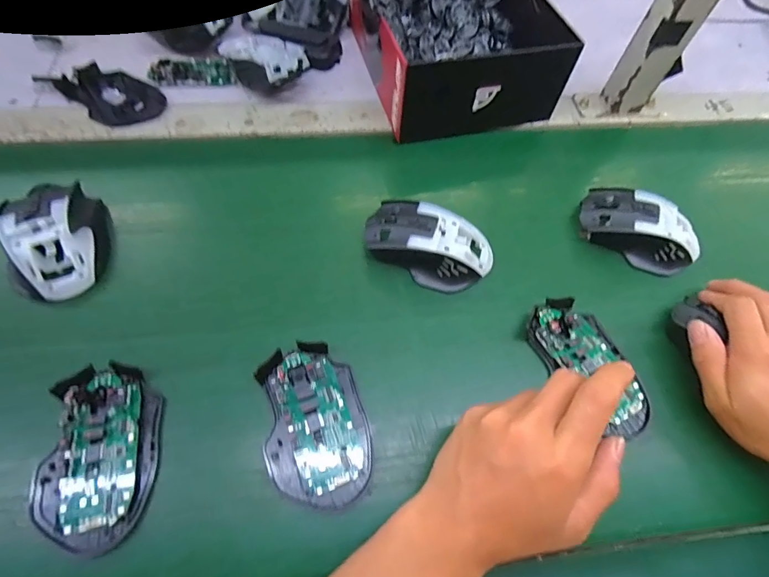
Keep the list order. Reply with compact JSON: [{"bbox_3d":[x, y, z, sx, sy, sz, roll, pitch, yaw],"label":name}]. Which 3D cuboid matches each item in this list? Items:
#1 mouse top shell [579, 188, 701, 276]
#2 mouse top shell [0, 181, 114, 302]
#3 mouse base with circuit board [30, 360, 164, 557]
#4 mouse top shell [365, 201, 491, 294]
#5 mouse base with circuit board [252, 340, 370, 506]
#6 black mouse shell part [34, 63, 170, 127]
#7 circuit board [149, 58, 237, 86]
[{"bbox_3d":[0.246,-0.058,0.390,0.115,0.038,0.064,28,62,9],"label":"mouse top shell"},{"bbox_3d":[-0.274,-0.047,0.345,0.066,0.034,0.114,-23,67,-19],"label":"mouse top shell"},{"bbox_3d":[-0.192,0.109,0.275,0.072,0.022,0.114,3,62,-2],"label":"mouse base with circuit board"},{"bbox_3d":[0.040,-0.042,0.366,0.117,0.036,0.068,22,62,6],"label":"mouse top shell"},{"bbox_3d":[-0.050,0.095,0.295,0.071,0.017,0.111,-8,63,-8],"label":"mouse base with circuit board"},{"bbox_3d":[-0.304,-0.218,0.453,0.120,0.012,0.073,32,65,12],"label":"black mouse shell part"},{"bbox_3d":[-0.219,-0.254,0.474,0.089,0.009,0.047,-3,63,-5],"label":"circuit board"}]

